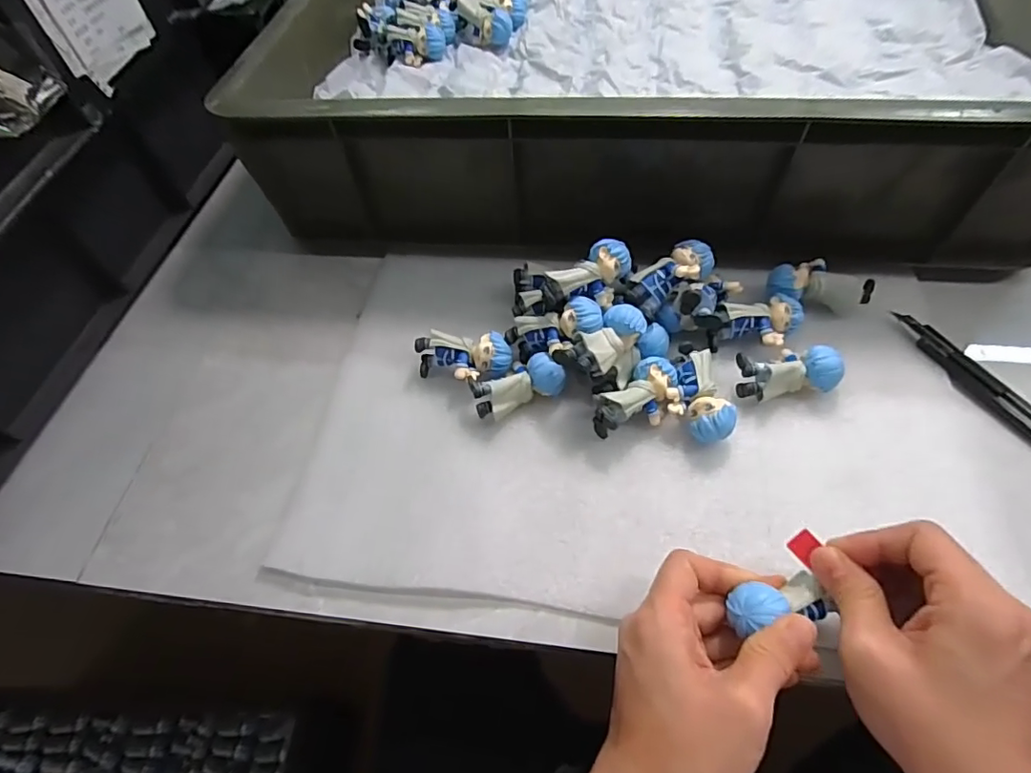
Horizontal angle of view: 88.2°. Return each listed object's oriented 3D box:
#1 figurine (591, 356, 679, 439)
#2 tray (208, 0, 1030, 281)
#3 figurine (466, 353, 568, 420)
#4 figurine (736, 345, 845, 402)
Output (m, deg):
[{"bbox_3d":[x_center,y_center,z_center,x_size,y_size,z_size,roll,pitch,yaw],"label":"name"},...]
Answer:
[{"bbox_3d":[0.077,0.009,0.333,0.059,0.033,0.030,-39,63,-19],"label":"figurine"},{"bbox_3d":[0.115,-0.298,0.475,0.579,0.128,0.414,6,58,8],"label":"tray"},{"bbox_3d":[0.000,-0.002,0.350,0.058,0.030,0.034,-21,58,-9],"label":"figurine"},{"bbox_3d":[0.172,-0.011,0.340,0.059,0.027,0.033,-7,57,-1],"label":"figurine"}]

